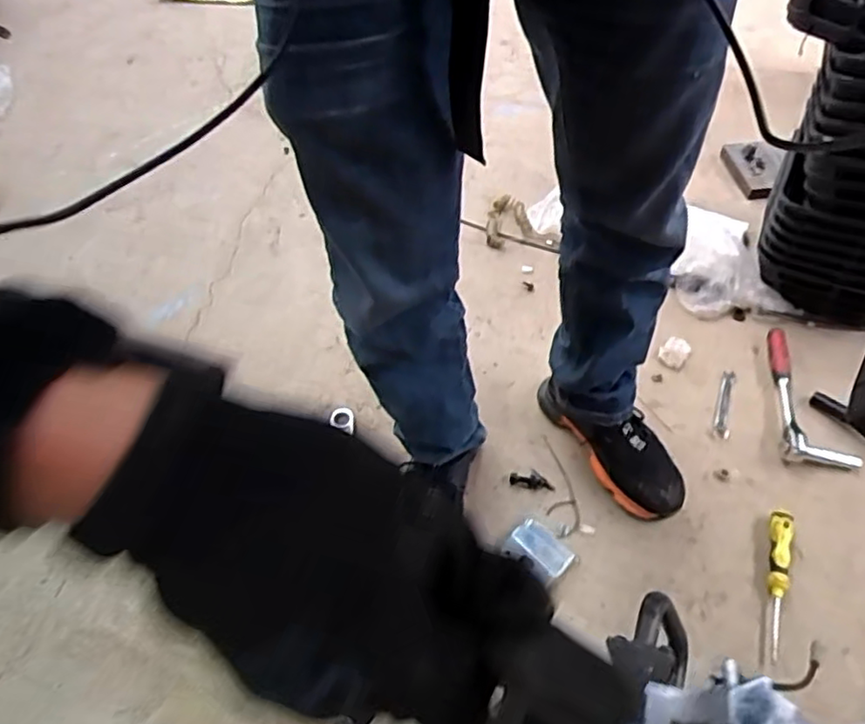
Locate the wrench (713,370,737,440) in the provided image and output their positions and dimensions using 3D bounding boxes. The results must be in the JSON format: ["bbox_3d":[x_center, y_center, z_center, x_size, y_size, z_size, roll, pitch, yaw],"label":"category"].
[{"bbox_3d":[0.468,0.067,1.005,0.025,0.006,0.127,15,57,15],"label":"wrench"}]

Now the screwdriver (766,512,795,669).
[{"bbox_3d":[0.453,0.283,0.819,0.025,0.022,0.208,15,57,15],"label":"screwdriver"}]

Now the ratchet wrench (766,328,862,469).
[{"bbox_3d":[0.587,0.051,0.979,0.091,0.035,0.243,6,55,10],"label":"ratchet wrench"}]

